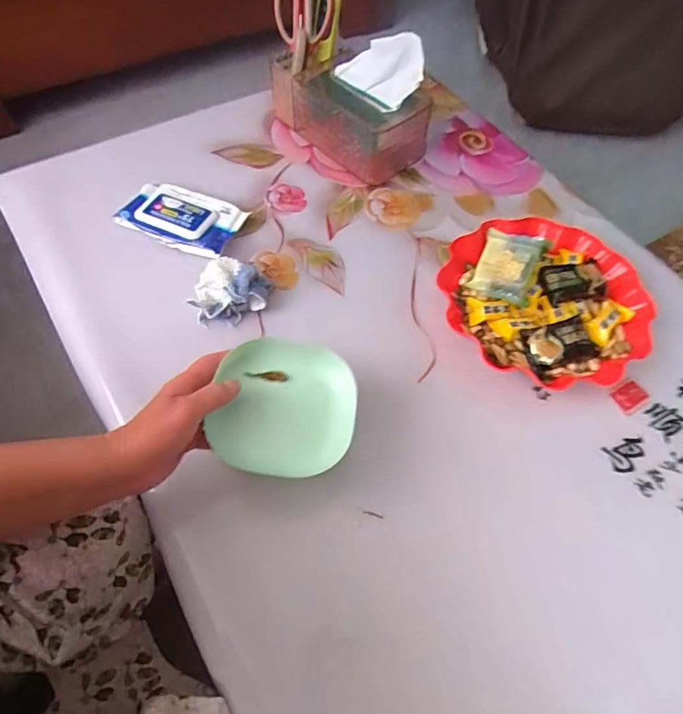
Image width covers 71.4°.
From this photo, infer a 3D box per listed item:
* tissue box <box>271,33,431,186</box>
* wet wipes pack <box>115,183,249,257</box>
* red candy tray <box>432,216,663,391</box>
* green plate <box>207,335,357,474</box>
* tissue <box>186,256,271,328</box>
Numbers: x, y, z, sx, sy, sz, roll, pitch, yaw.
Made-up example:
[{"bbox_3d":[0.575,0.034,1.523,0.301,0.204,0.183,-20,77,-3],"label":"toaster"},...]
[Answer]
[{"bbox_3d":[0.008,-0.379,0.686,0.123,0.135,0.236,-37,67,-20],"label":"tissue box"},{"bbox_3d":[-0.206,-0.178,0.619,0.145,0.030,0.082,21,61,10],"label":"wet wipes pack"},{"bbox_3d":[0.237,-0.072,0.562,0.228,0.047,0.212,18,61,9],"label":"red candy tray"},{"bbox_3d":[-0.051,0.042,0.430,0.124,0.025,0.123,1,60,-1],"label":"green plate"},{"bbox_3d":[-0.128,-0.077,0.552,0.083,0.048,0.066,0,60,-2],"label":"tissue"}]

